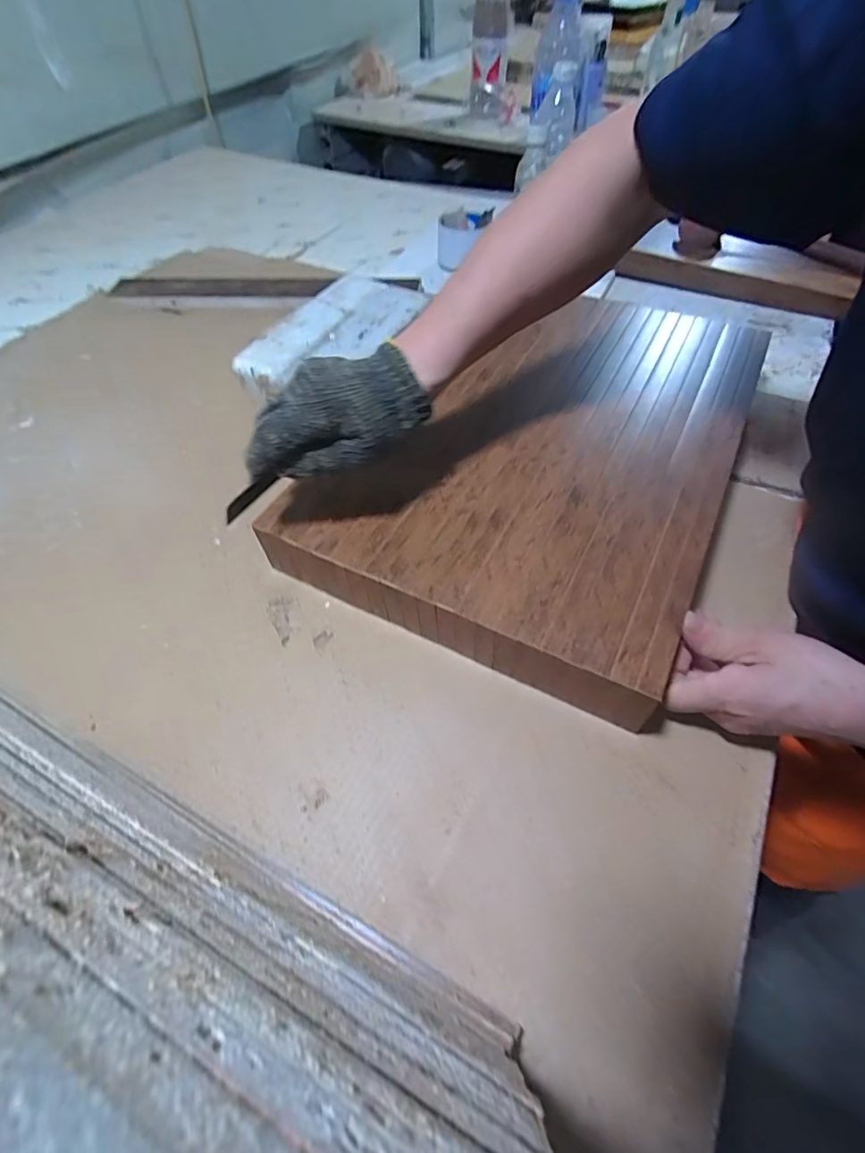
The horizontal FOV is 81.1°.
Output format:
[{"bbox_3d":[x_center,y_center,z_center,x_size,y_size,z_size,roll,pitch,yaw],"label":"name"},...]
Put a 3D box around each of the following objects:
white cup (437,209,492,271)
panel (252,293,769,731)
[{"bbox_3d":[0.048,-0.513,0.782,0.082,0.074,0.085,1,54,2],"label":"white cup"},{"bbox_3d":[0.108,-0.119,0.482,0.311,0.067,0.458,24,58,17],"label":"panel"}]

